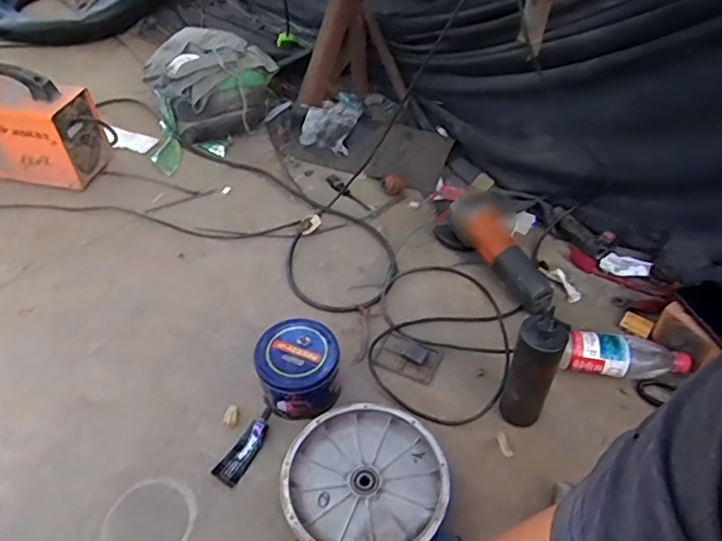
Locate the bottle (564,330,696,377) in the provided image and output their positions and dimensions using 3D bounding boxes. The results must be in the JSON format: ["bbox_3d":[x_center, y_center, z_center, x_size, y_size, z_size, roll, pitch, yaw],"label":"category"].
[{"bbox_3d":[0.391,0.127,0.854,0.177,0.046,0.054,2,46,1],"label":"bottle"}]

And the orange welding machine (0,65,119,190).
[{"bbox_3d":[-0.708,-0.301,1.224,0.293,0.247,0.117,7,46,6],"label":"orange welding machine"}]

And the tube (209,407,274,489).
[{"bbox_3d":[-0.164,0.256,0.838,0.041,0.015,0.123,23,50,20],"label":"tube"}]

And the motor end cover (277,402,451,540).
[{"bbox_3d":[0.005,0.287,0.766,0.216,0.052,0.214,1,46,1],"label":"motor end cover"}]

